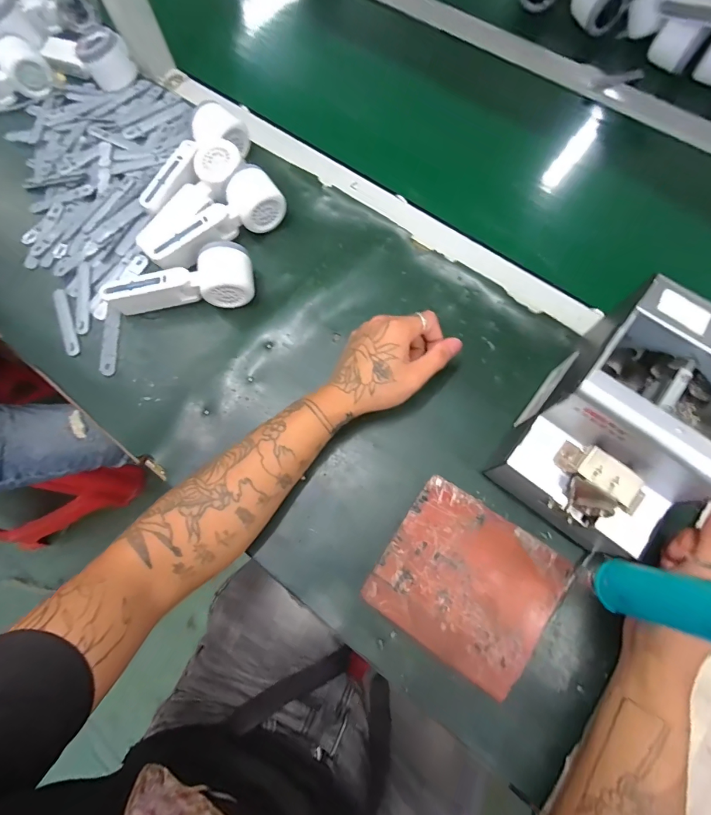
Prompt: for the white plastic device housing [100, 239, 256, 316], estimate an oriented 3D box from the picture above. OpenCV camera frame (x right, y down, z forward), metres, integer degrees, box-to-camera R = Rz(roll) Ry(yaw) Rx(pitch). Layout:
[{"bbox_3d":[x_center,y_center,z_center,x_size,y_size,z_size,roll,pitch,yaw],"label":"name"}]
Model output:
[{"bbox_3d":[-0.202,-0.140,0.458,0.173,0.057,0.055,-9,72,-1],"label":"white plastic device housing"}]

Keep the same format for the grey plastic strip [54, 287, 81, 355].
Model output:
[{"bbox_3d":[-0.342,-0.102,0.473,0.015,0.004,0.089,-23,73,-5],"label":"grey plastic strip"}]

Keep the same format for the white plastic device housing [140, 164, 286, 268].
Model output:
[{"bbox_3d":[-0.167,-0.216,0.480,0.163,0.056,0.051,-36,75,-9],"label":"white plastic device housing"}]

